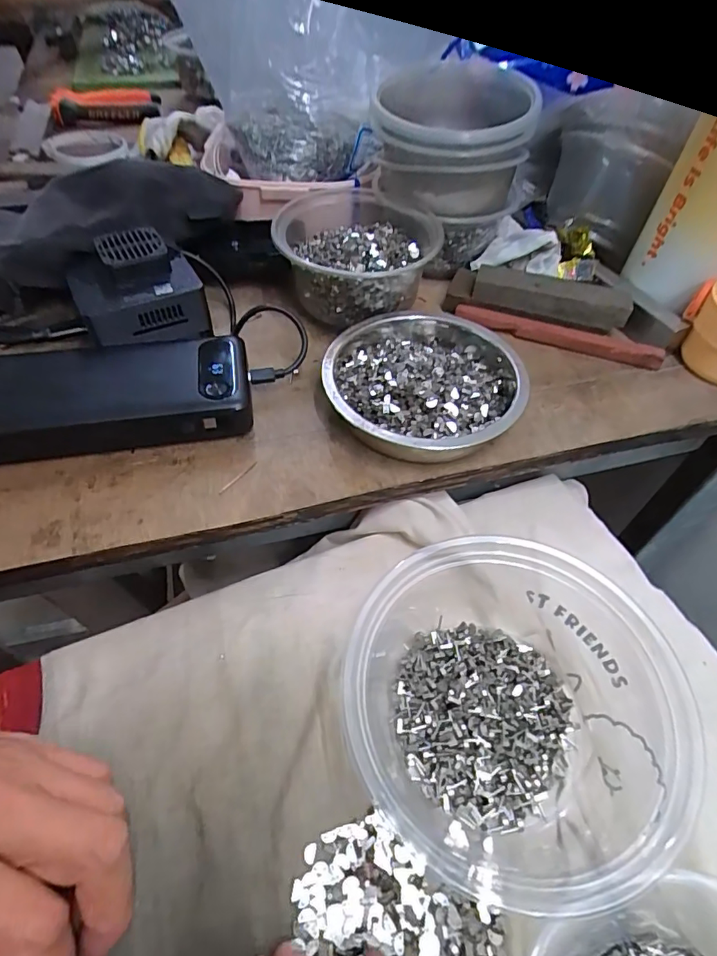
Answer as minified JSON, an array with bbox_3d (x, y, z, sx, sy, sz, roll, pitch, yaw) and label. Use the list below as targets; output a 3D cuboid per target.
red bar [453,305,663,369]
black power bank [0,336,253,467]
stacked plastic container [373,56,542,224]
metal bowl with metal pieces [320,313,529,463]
[{"bbox_3d":[0.143,-0.104,0.368,0.145,0.012,0.012,17,53,10],"label":"red bar"},{"bbox_3d":[-0.145,-0.052,0.309,0.152,0.026,0.072,-8,53,-8],"label":"black power bank"},{"bbox_3d":[0.069,-0.253,0.380,0.106,0.064,0.130,10,52,5],"label":"stacked plastic container"},{"bbox_3d":[0.041,-0.062,0.320,0.122,0.033,0.120,1,52,-2],"label":"metal bowl with metal pieces"}]

